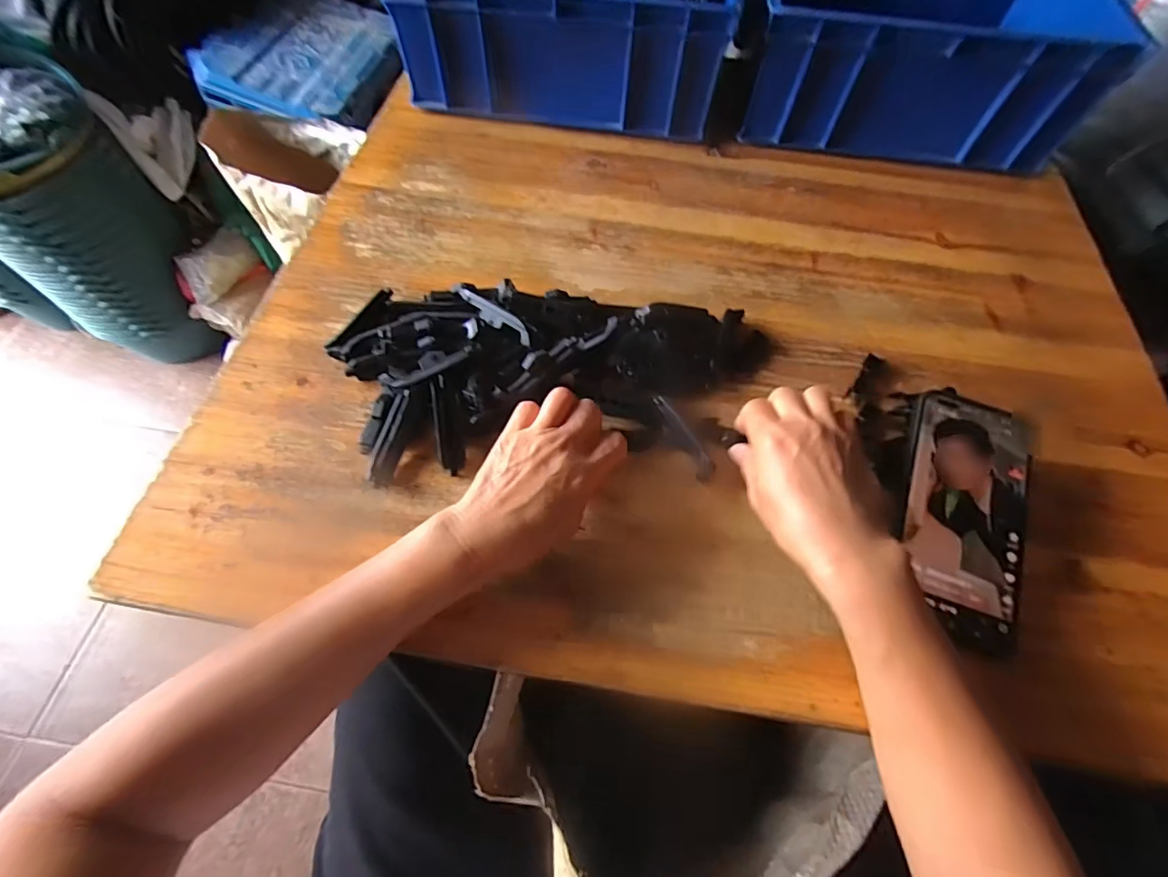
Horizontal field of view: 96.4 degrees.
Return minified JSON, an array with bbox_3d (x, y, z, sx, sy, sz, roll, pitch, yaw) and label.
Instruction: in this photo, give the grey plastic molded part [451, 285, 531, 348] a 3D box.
[{"bbox_3d":[-0.072,-0.097,0.404,0.080,0.009,0.016,34,65,16],"label":"grey plastic molded part"}]

